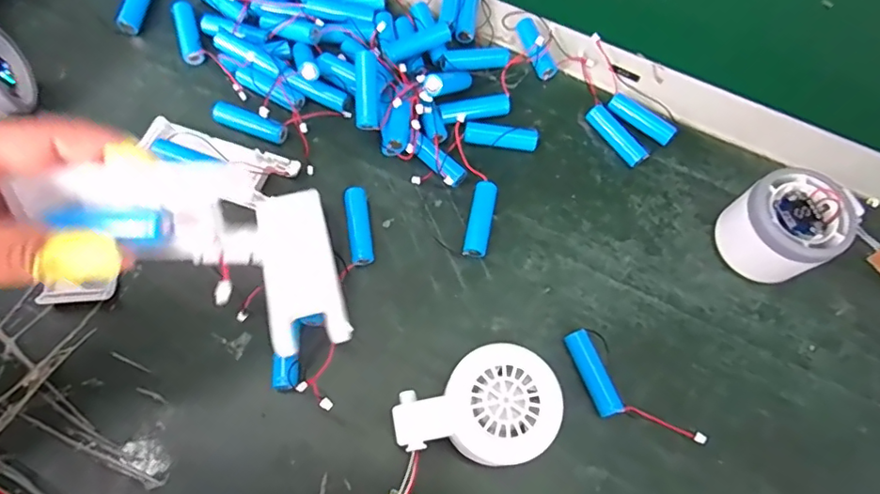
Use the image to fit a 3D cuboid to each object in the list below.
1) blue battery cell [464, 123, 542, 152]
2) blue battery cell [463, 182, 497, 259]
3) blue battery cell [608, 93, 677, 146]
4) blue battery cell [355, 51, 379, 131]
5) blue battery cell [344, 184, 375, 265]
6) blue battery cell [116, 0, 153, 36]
[{"bbox_3d":[0.043,-0.076,0.372,0.052,0.014,0.013,7,69,0],"label":"blue battery cell"},{"bbox_3d":[0.027,-0.019,0.350,0.015,0.014,0.052,12,69,2],"label":"blue battery cell"},{"bbox_3d":[0.146,-0.093,0.385,0.050,0.010,0.015,35,72,10],"label":"blue battery cell"},{"bbox_3d":[-0.049,-0.105,0.354,0.014,0.016,0.051,-1,88,-3],"label":"blue battery cell"},{"bbox_3d":[-0.053,-0.014,0.345,0.014,0.015,0.051,-8,70,-6],"label":"blue battery cell"},{"bbox_3d":[-0.230,-0.188,0.404,0.011,0.012,0.053,10,69,1],"label":"blue battery cell"}]

